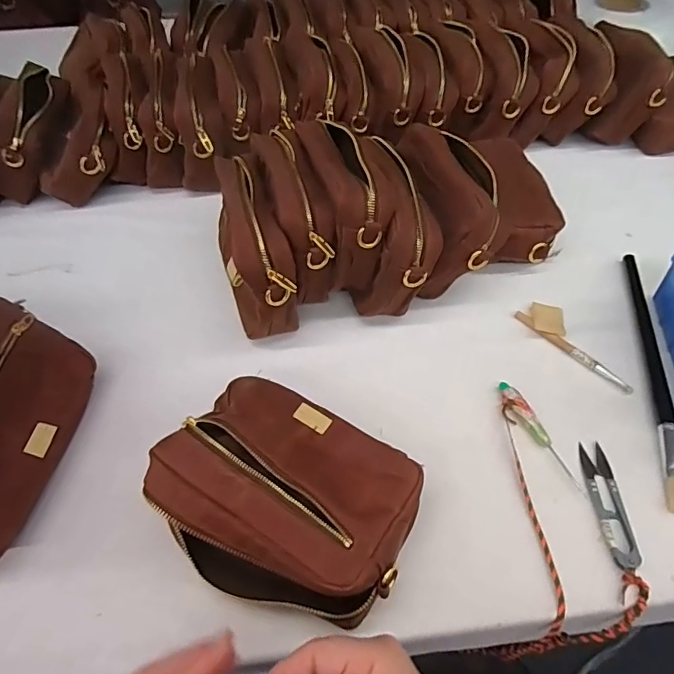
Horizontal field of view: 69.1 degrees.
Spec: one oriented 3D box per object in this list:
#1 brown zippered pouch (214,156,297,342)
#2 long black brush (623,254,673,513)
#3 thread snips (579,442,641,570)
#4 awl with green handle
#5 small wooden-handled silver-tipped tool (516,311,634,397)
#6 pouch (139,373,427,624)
[{"bbox_3d":[-0.087,-0.090,0.500,0.065,0.120,0.177,-17,52,-11],"label":"brown zippered pouch"},{"bbox_3d":[0.304,0.018,0.469,0.018,0.014,0.300,9,52,10],"label":"long black brush"},{"bbox_3d":[0.214,0.130,0.387,0.023,0.009,0.099,3,51,5],"label":"thread snips"},{"bbox_3d":[0.175,0.086,0.425,0.016,0.013,0.112,-19,52,-13],"label":"awl with green handle"},{"bbox_3d":[0.231,0.011,0.485,0.010,0.009,0.130,-33,56,-22],"label":"small wooden-handled silver-tipped tool"},{"bbox_3d":[-0.034,0.117,0.362,0.169,0.103,0.136,23,55,20],"label":"pouch"}]

